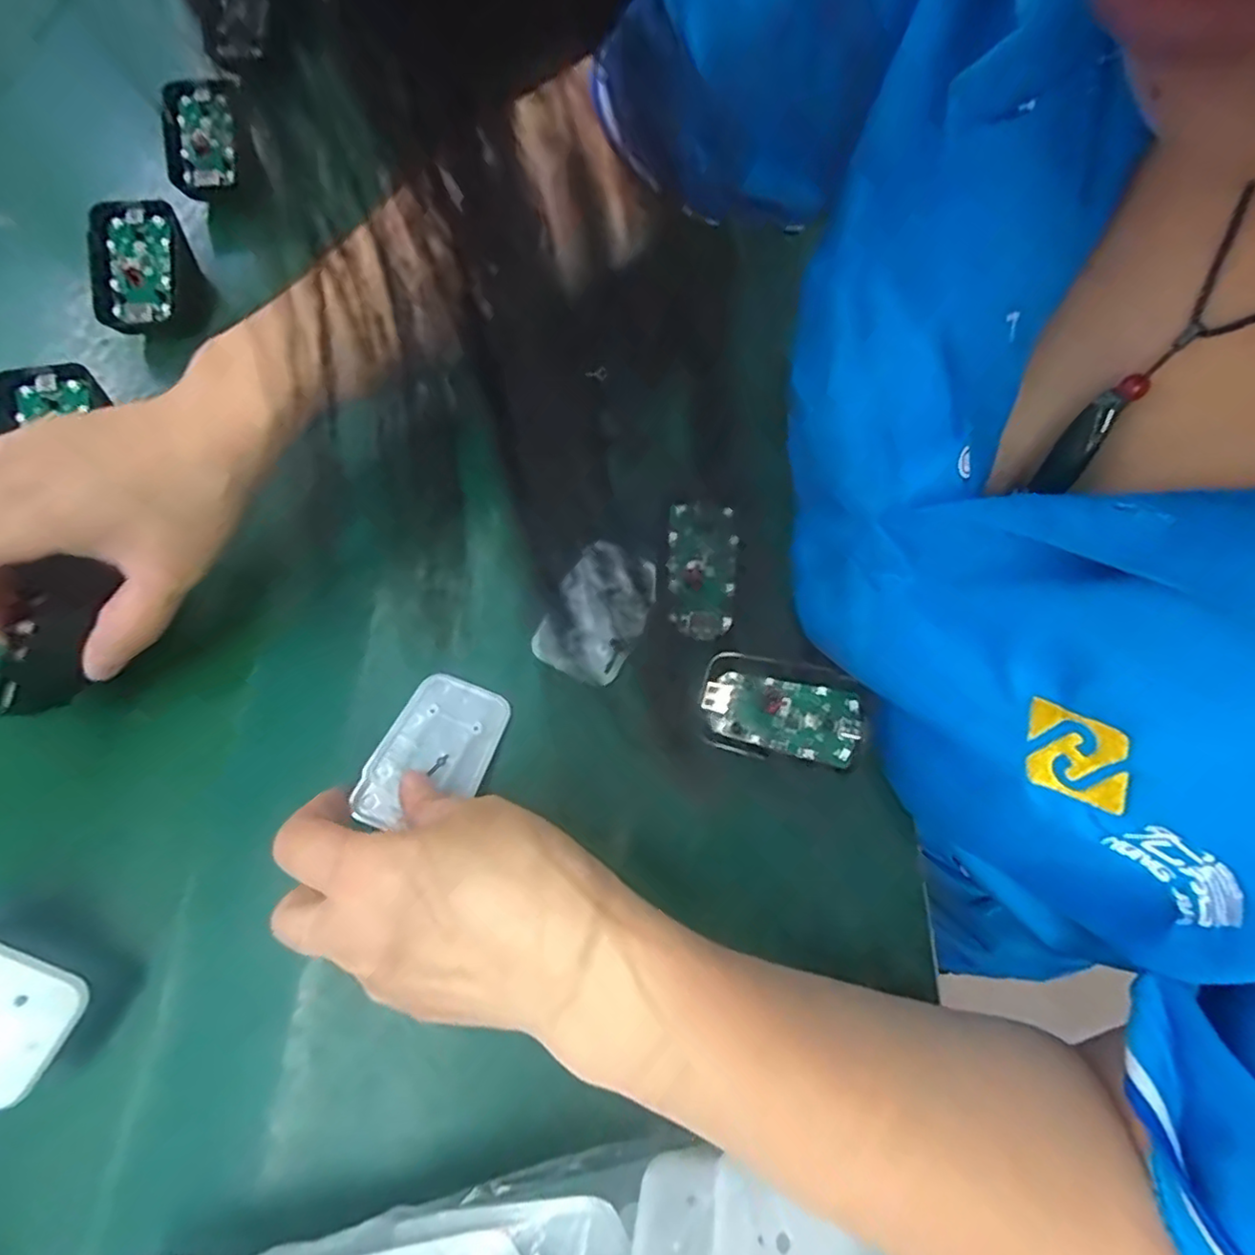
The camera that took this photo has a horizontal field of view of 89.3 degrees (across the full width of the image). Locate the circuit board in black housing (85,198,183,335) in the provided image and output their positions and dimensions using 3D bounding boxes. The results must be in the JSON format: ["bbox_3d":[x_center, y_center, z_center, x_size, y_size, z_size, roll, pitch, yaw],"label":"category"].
[{"bbox_3d":[-0.268,-0.196,0.343,0.044,0.010,0.072,0,85,-12],"label":"circuit board in black housing"}]

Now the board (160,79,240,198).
[{"bbox_3d":[-0.262,-0.300,0.388,0.040,0.009,0.078,-8,84,-11],"label":"board"}]

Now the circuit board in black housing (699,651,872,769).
[{"bbox_3d":[0.065,0.036,0.270,0.067,0.007,0.043,12,66,19],"label":"circuit board in black housing"}]

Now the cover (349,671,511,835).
[{"bbox_3d":[-0.082,0.053,0.270,0.044,0.004,0.069,23,61,4],"label":"cover"}]

